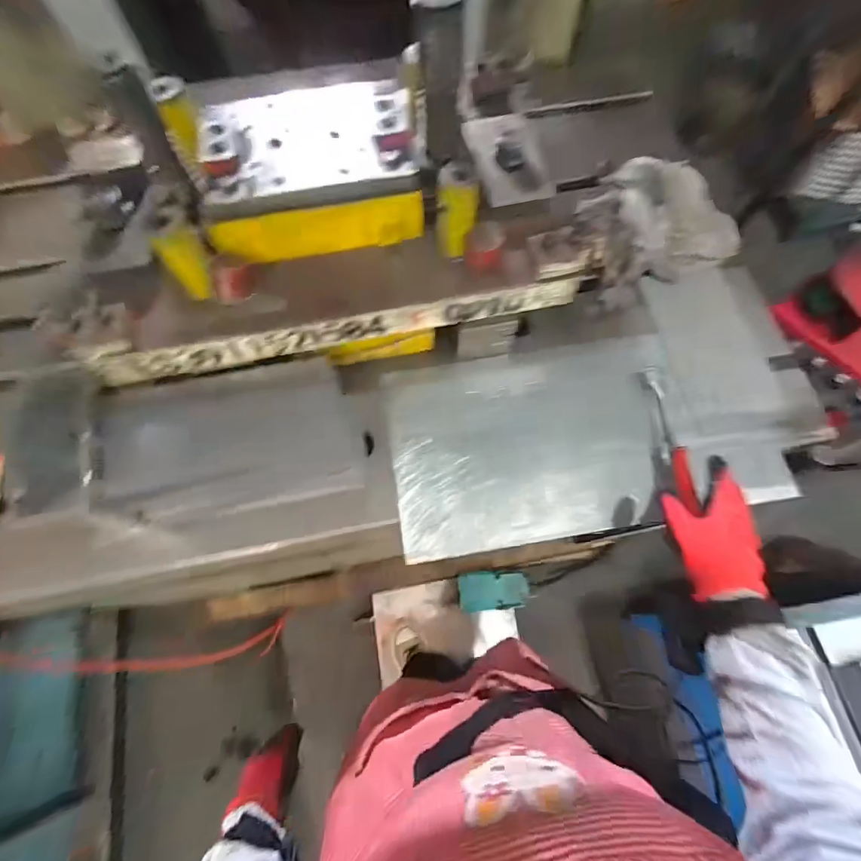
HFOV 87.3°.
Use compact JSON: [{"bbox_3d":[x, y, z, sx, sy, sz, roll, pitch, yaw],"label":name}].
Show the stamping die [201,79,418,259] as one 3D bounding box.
[{"bbox_3d":[-0.139,-0.304,0.523,0.239,0.085,0.182,-15,69,-5],"label":"stamping die"}]

